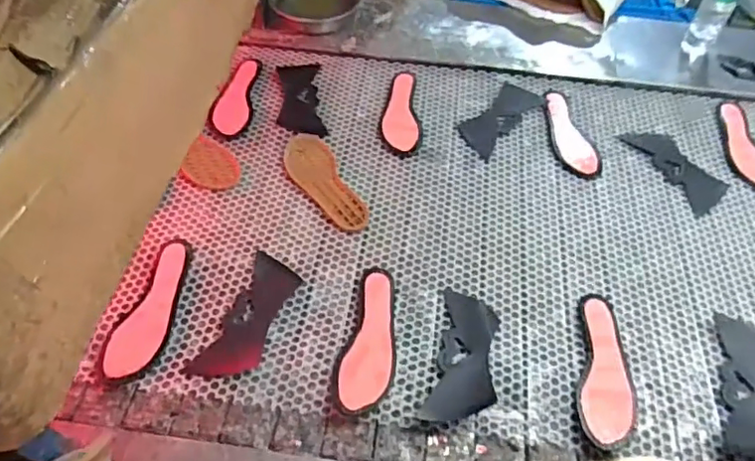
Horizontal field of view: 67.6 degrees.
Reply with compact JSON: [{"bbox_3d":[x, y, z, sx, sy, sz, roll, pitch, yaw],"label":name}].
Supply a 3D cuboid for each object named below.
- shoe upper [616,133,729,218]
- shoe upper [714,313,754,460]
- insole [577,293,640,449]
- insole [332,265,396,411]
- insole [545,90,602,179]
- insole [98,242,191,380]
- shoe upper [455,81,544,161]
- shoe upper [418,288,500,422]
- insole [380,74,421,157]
[{"bbox_3d":[0.559,-0.122,1.056,0.100,0.005,0.209,-23,56,-19],"label":"shoe upper"},{"bbox_3d":[0.527,0.219,0.789,0.088,0.005,0.214,16,53,6],"label":"shoe upper"},{"bbox_3d":[0.322,0.191,0.797,0.078,0.016,0.239,12,47,3],"label":"insole"},{"bbox_3d":[-0.006,0.151,0.810,0.076,0.019,0.231,14,48,3],"label":"insole"},{"bbox_3d":[0.381,-0.192,1.106,0.082,0.009,0.232,2,52,-1],"label":"insole"},{"bbox_3d":[-0.334,0.107,0.825,0.080,0.013,0.229,6,52,2],"label":"insole"},{"bbox_3d":[0.241,-0.224,1.120,0.084,0.005,0.220,33,57,21],"label":"shoe upper"},{"bbox_3d":[0.124,0.171,0.795,0.086,0.025,0.199,10,52,5],"label":"shoe upper"},{"bbox_3d":[0.048,-0.236,1.110,0.077,0.007,0.233,4,52,0],"label":"insole"}]

